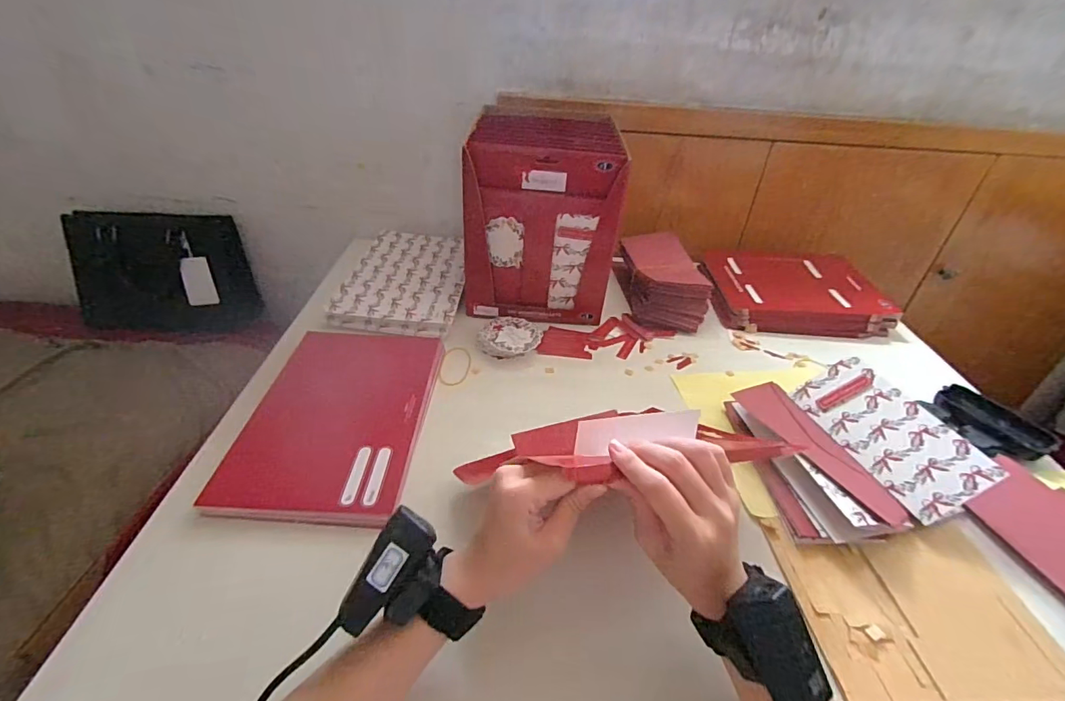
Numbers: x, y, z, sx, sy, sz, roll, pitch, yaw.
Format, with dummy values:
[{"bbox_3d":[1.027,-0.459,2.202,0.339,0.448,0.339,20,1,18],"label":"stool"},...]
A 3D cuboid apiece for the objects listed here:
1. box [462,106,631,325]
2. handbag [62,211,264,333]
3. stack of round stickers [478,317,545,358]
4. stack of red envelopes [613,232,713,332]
[{"bbox_3d":[0.012,-0.173,0.652,0.198,0.269,0.089,4,36,1],"label":"box"},{"bbox_3d":[-0.674,-0.146,0.862,0.262,0.212,0.092,2,23,-11],"label":"handbag"},{"bbox_3d":[-0.028,-0.017,0.641,0.078,0.027,0.079,26,42,28],"label":"stack of round stickers"},{"bbox_3d":[0.201,-0.114,0.756,0.102,0.074,0.197,-2,36,-7],"label":"stack of red envelopes"}]

